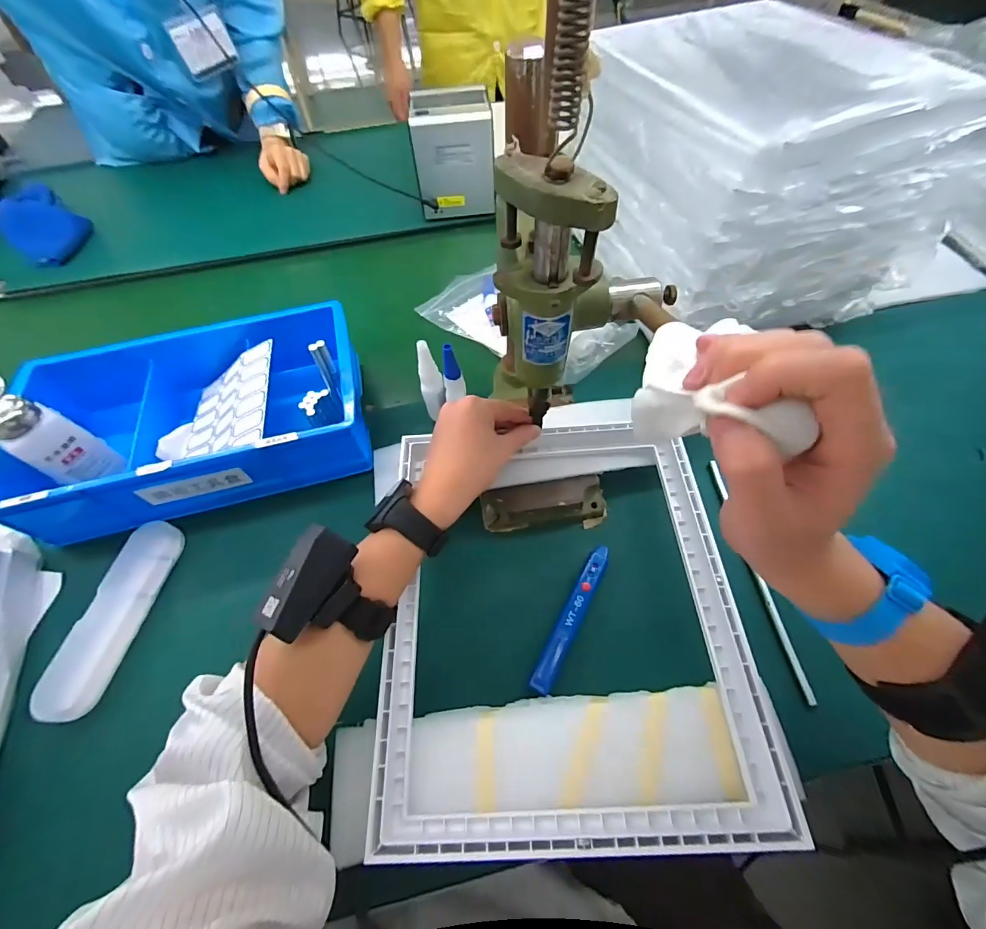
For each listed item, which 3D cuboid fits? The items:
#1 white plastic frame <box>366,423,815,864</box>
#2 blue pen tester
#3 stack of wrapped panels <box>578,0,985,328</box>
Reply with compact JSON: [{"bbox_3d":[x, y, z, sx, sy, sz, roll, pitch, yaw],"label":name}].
[{"bbox_3d":[0.055,0.106,0.354,0.278,0.030,0.328,-3,59,1],"label":"white plastic frame"},{"bbox_3d":[0.072,0.136,0.388,0.019,0.012,0.139,25,63,17],"label":"blue pen tester"},{"bbox_3d":[0.288,-0.344,0.508,0.307,0.215,0.332,-19,60,-8],"label":"stack of wrapped panels"}]

